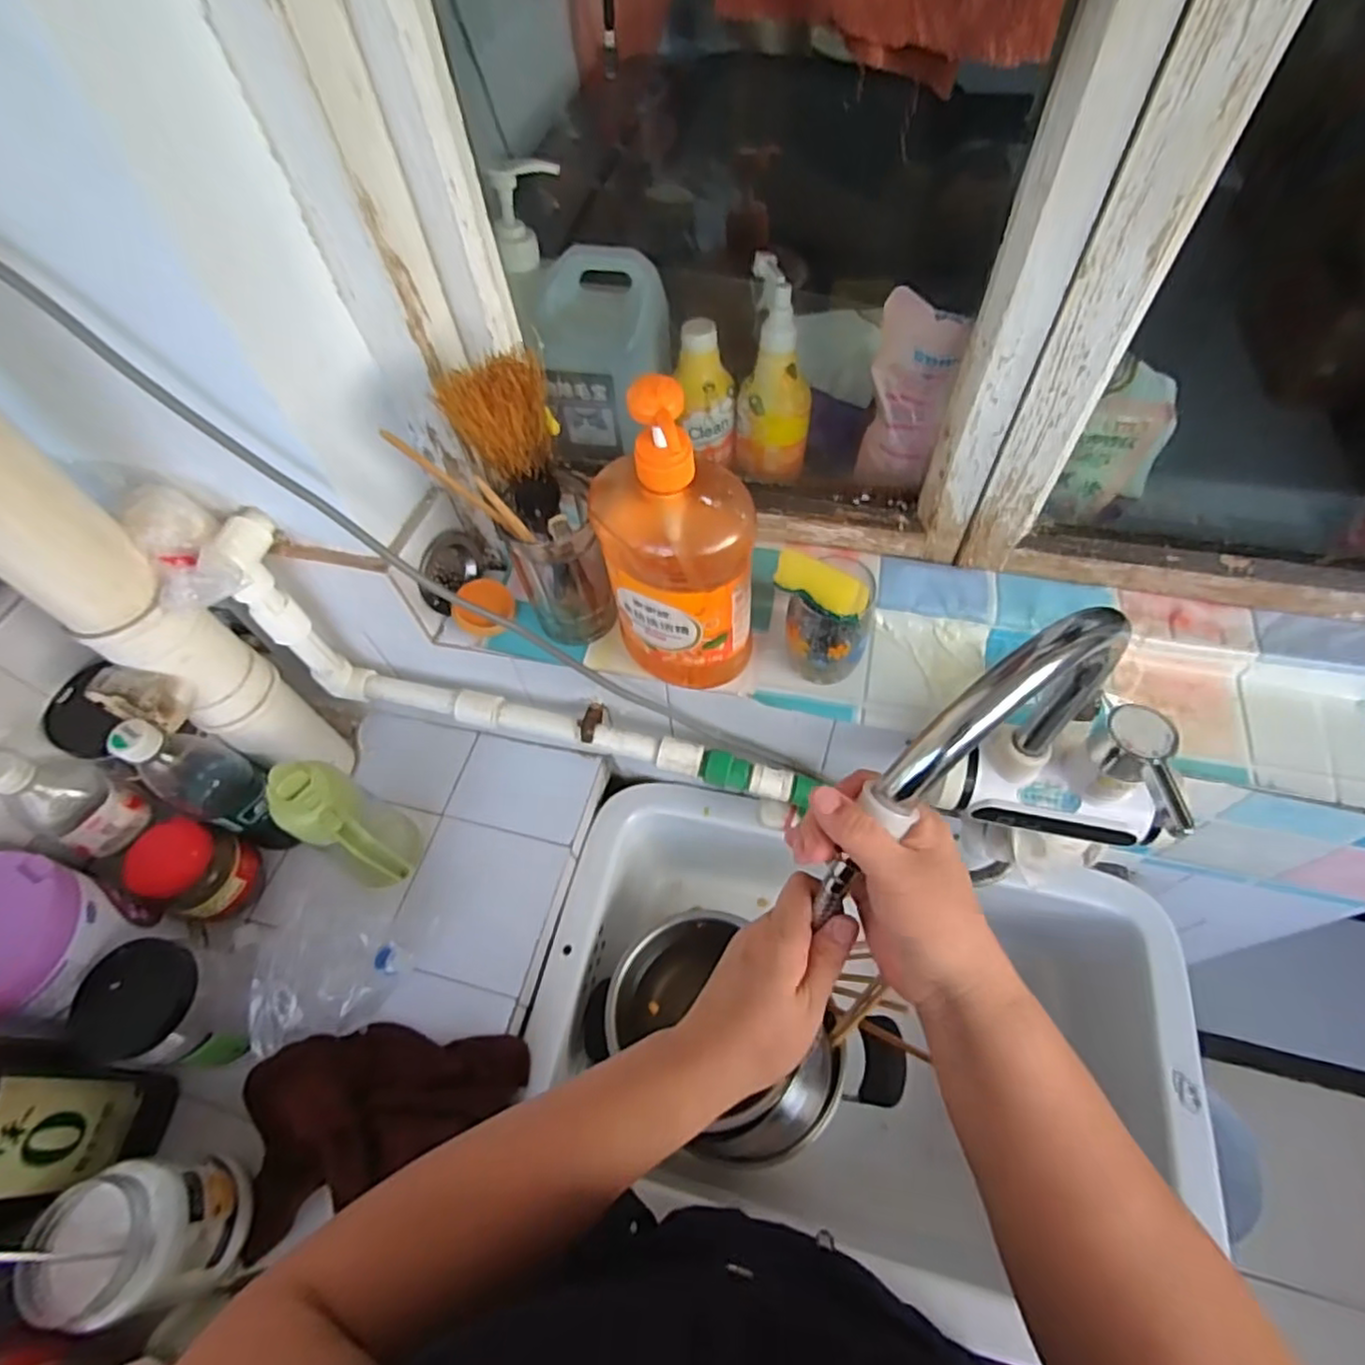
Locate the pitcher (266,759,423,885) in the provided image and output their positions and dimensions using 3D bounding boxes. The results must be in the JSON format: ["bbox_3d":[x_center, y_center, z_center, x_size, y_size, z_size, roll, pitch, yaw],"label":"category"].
[{"bbox_3d":[-0.303,0.142,0.625,0.071,0.176,0.092,-38,63,-18],"label":"pitcher"}]

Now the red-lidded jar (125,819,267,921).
[{"bbox_3d":[-0.473,0.184,0.650,0.076,0.103,0.075,-2,58,3],"label":"red-lidded jar"}]

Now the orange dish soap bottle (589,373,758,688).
[{"bbox_3d":[-0.007,-0.090,0.491,0.119,0.265,0.065,9,59,9],"label":"orange dish soap bottle"}]

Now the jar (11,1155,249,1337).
[{"bbox_3d":[-0.396,0.407,0.492,0.096,0.103,0.088,-2,58,3],"label":"jar"}]

